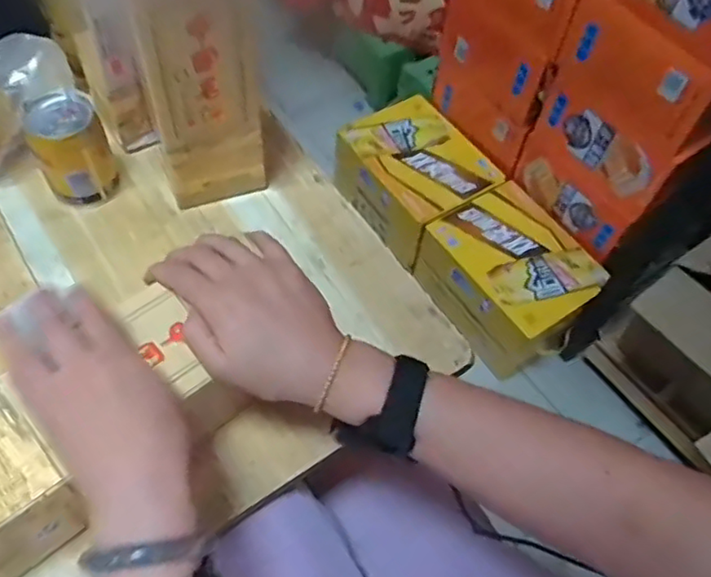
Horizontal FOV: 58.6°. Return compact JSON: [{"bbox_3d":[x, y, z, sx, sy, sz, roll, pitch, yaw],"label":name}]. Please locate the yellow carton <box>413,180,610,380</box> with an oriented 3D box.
[{"bbox_3d":[0.279,-0.017,1.160,0.210,0.172,0.286,-31,65,-21],"label":"yellow carton"}]

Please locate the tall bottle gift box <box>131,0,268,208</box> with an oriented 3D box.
[{"bbox_3d":[-0.133,-0.197,0.529,0.092,0.273,0.081,-14,60,-13],"label":"tall bottle gift box"}]

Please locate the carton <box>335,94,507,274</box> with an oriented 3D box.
[{"bbox_3d":[0.111,-0.227,1.265,0.228,0.128,0.291,-33,65,-22],"label":"carton"}]

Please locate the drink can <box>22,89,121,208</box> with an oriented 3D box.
[{"bbox_3d":[-0.265,-0.128,0.595,0.063,0.094,0.066,2,57,-3],"label":"drink can"}]

